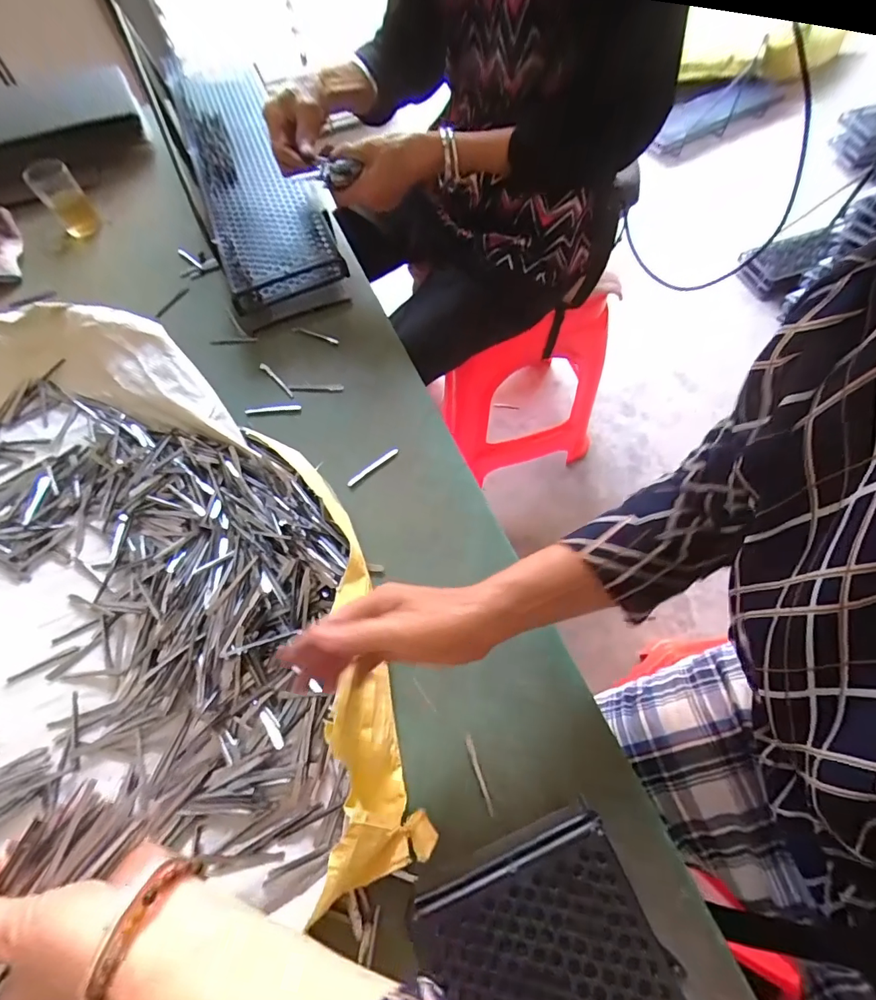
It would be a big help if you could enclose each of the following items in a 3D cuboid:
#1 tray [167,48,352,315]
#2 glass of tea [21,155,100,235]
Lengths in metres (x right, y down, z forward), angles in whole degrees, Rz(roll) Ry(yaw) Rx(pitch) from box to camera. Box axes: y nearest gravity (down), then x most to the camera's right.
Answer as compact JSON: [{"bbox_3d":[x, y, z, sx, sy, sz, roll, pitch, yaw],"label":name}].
[{"bbox_3d":[-0.299,-0.522,0.725,0.147,0.068,0.610,-22,68,-5],"label":"tray"},{"bbox_3d":[-0.554,-0.450,0.704,0.056,0.083,0.052,-40,71,-11],"label":"glass of tea"}]

